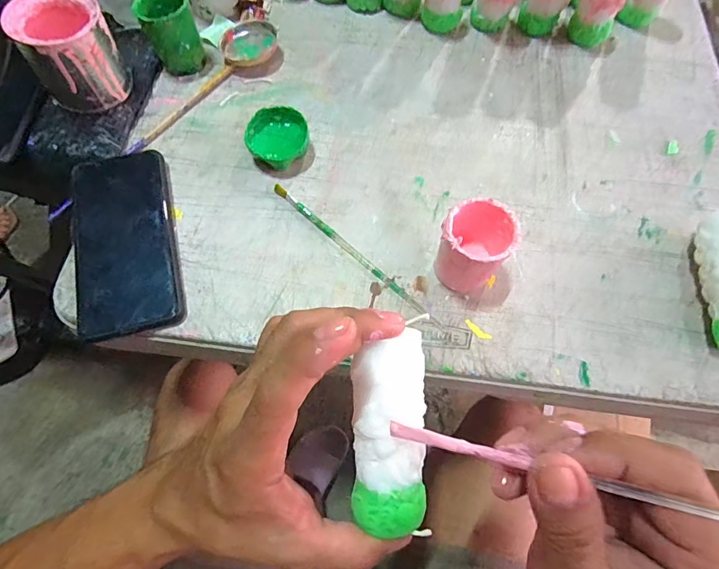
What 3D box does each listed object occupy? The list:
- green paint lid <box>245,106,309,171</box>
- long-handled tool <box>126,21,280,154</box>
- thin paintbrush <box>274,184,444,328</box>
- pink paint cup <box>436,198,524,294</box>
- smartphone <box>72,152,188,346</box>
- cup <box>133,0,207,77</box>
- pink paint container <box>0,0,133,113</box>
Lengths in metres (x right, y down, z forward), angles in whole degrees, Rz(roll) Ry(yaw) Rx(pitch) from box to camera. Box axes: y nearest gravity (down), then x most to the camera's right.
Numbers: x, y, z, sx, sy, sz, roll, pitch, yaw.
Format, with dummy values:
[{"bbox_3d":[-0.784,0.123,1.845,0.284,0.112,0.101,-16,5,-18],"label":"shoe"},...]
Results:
[{"bbox_3d":[-0.072,-0.129,0.383,0.052,0.024,0.050,1,66,-2],"label":"green paint lid"},{"bbox_3d":[-0.146,-0.191,0.415,0.055,0.019,0.188,29,67,10],"label":"long-handled tool"},{"bbox_3d":[-0.005,-0.027,0.355,0.181,0.007,0.007,40,70,14],"label":"thin paintbrush"},{"bbox_3d":[0.082,-0.023,0.322,0.050,0.067,0.051,1,66,-2],"label":"pink paint cup"},{"bbox_3d":[-0.190,-0.040,0.349,0.076,0.017,0.166,-14,67,-9],"label":"smartphone"},{"bbox_3d":[-0.179,-0.243,0.411,0.047,0.064,0.048,1,66,-2],"label":"cup"},{"bbox_3d":[-0.251,-0.204,0.378,0.068,0.074,0.074,-33,71,-16],"label":"pink paint container"}]

